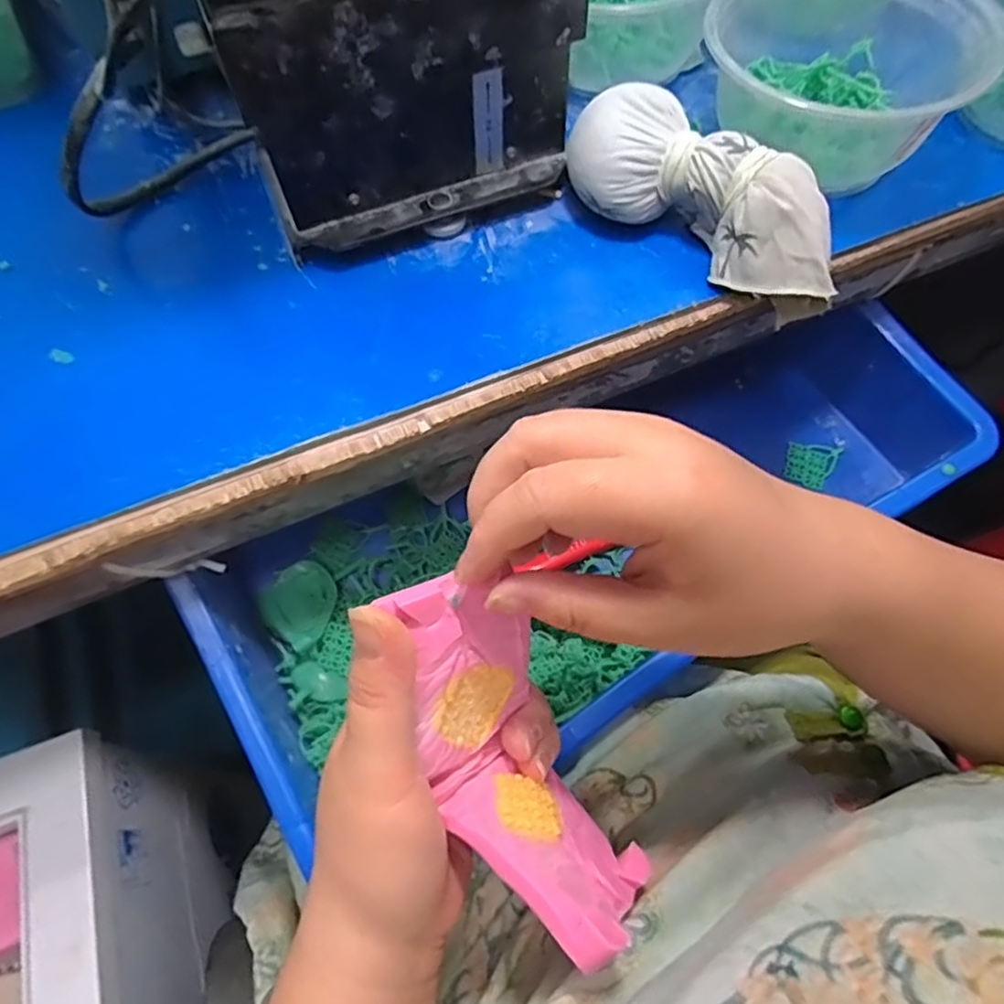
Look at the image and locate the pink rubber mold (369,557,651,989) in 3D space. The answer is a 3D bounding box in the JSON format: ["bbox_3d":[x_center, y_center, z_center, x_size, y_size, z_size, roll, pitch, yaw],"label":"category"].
[{"bbox_3d":[0.003,0.085,0.216,0.049,0.055,0.128,-27,89,-12],"label":"pink rubber mold"}]

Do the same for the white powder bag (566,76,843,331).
[{"bbox_3d":[0.099,-0.147,0.314,0.140,0.049,0.049,30,68,16],"label":"white powder bag"}]

